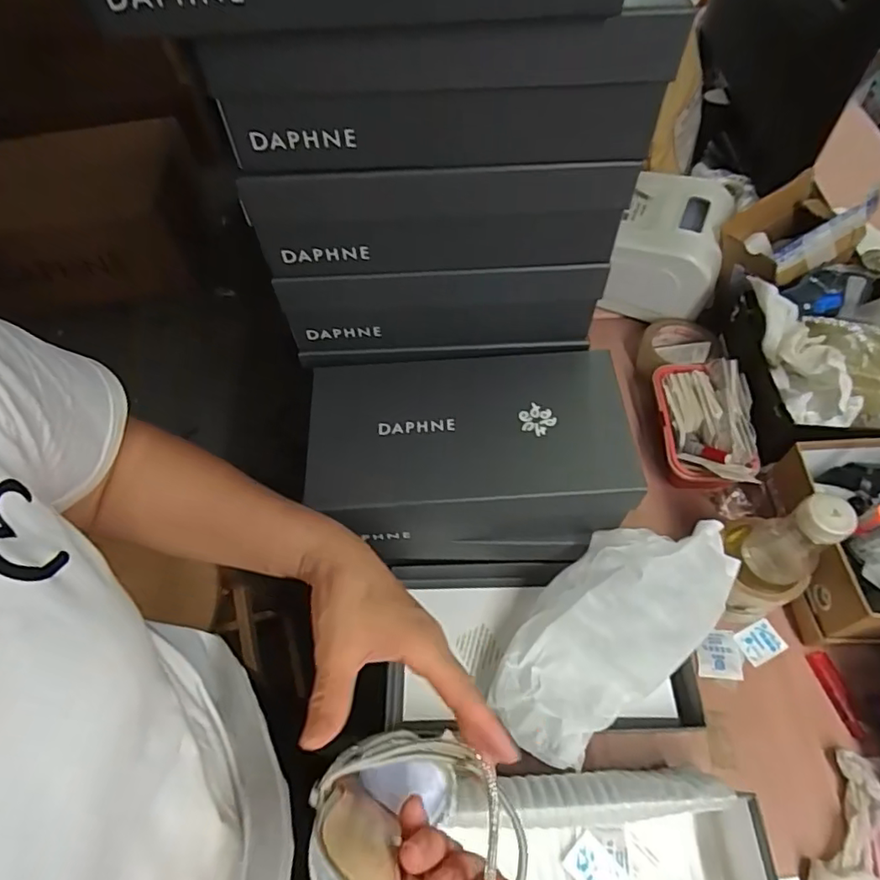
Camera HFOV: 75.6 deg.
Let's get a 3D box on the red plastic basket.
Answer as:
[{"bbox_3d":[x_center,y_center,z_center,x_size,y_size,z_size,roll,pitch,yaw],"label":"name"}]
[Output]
[{"bbox_3d":[0.318,-0.022,0.685,0.103,0.069,0.159,6,59,7],"label":"red plastic basket"}]

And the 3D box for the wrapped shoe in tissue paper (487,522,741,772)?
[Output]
[{"bbox_3d":[0.159,0.173,0.521,0.130,0.123,0.244,39,68,24],"label":"wrapped shoe in tissue paper"}]

